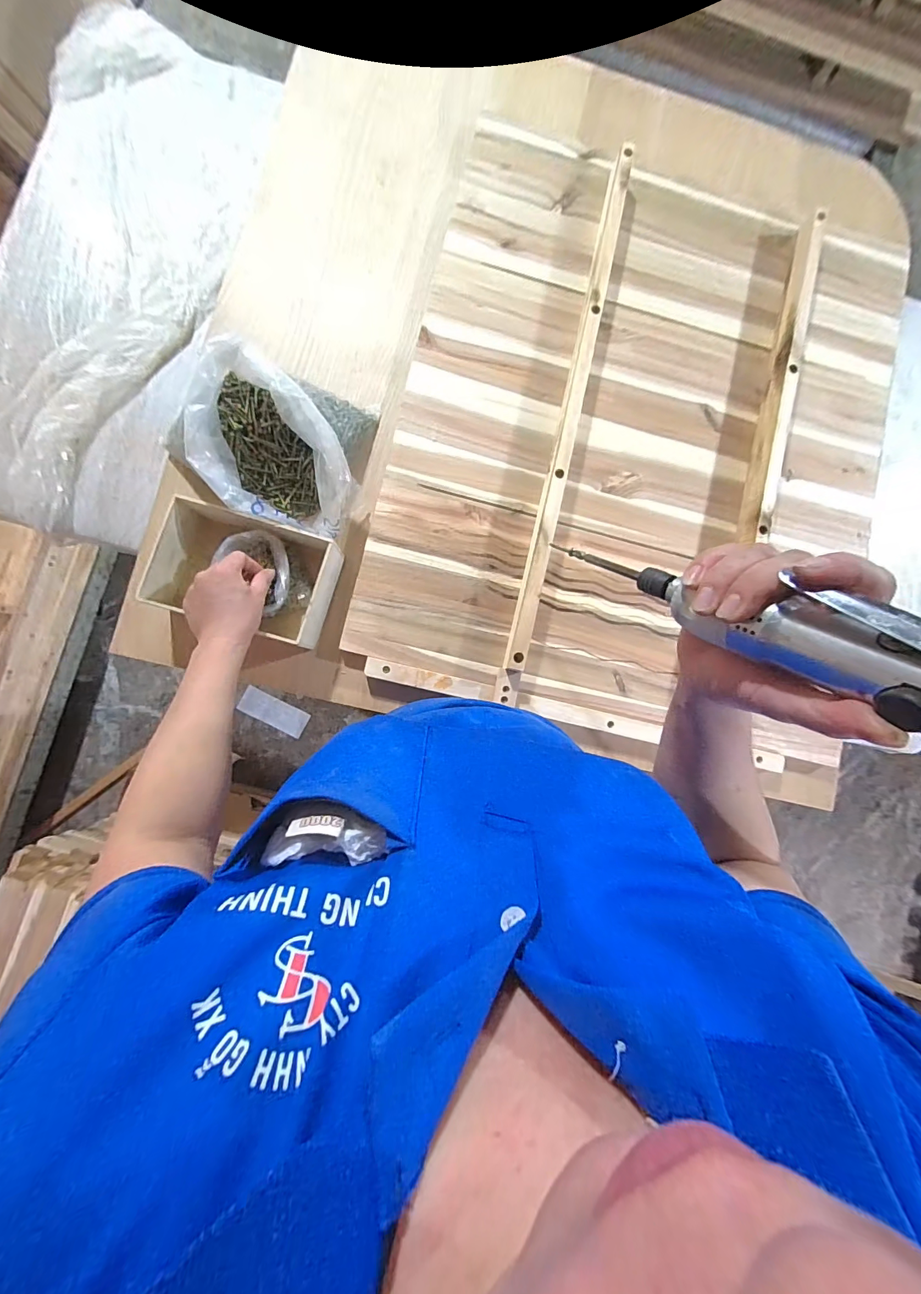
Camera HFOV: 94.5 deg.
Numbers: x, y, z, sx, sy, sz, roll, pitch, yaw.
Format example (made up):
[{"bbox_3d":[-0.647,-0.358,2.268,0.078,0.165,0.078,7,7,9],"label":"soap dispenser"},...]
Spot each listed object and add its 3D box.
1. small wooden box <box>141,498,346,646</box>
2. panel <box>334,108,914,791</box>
[{"bbox_3d":[-0.264,-0.089,0.537,0.202,0.072,0.134,16,85,-4],"label":"small wooden box"},{"bbox_3d":[0.246,-0.310,0.604,0.645,0.057,0.863,13,83,-3],"label":"panel"}]

